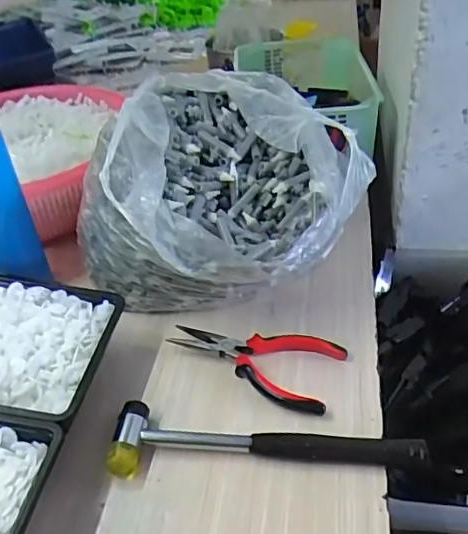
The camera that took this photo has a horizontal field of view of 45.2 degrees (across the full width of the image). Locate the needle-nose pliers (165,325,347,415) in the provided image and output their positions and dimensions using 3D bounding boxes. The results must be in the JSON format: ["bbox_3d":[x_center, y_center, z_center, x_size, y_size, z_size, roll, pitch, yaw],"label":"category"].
[{"bbox_3d":[0.024,0.076,0.509,0.155,0.016,0.079,21,44,31],"label":"needle-nose pliers"}]

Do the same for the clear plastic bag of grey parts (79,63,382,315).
[{"bbox_3d":[-0.015,-0.064,0.557,0.240,0.166,0.231,23,46,33],"label":"clear plastic bag of grey parts"}]

